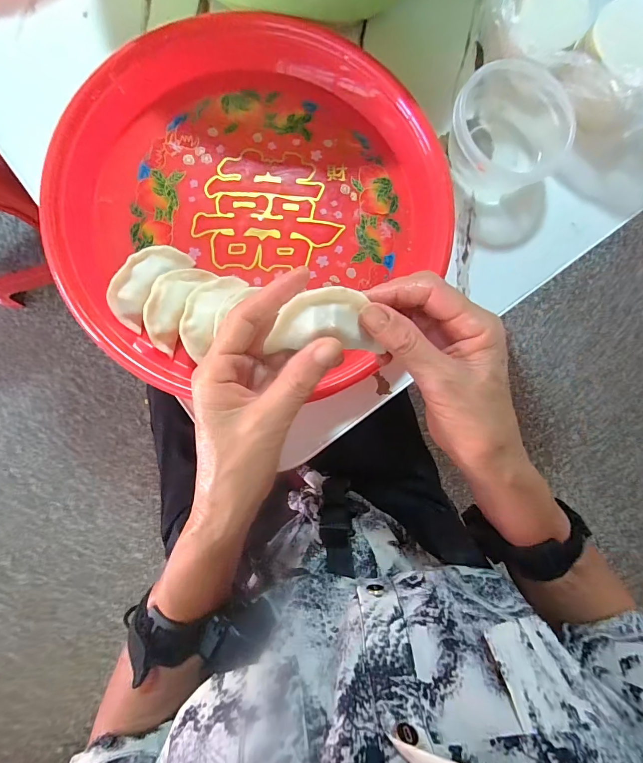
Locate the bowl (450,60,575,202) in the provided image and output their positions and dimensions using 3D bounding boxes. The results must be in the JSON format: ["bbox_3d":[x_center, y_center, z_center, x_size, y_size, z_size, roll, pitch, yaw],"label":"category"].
[{"bbox_3d":[0.168,-0.223,0.329,0.102,0.058,0.095,0,86,-6],"label":"bowl"}]

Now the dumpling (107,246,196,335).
[{"bbox_3d":[-0.141,-0.079,0.299,0.032,0.025,0.075,36,84,-3],"label":"dumpling"}]

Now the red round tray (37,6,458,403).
[{"bbox_3d":[-0.051,-0.146,0.305,0.311,0.032,0.298,1,88,-3],"label":"red round tray"}]

